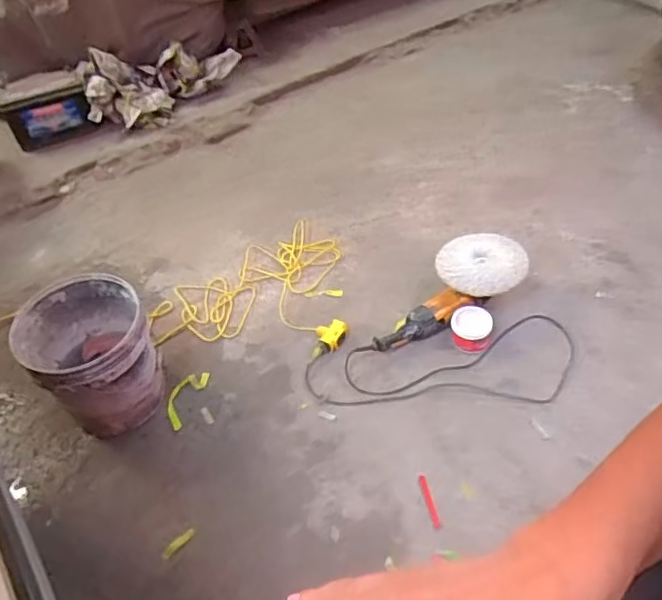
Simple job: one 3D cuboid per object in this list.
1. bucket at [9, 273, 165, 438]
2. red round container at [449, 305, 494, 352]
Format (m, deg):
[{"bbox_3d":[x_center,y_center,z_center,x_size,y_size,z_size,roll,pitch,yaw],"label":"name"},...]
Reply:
[{"bbox_3d":[-0.582,0.140,1.502,0.290,0.300,0.300,-31,53,-22],"label":"bucket"},{"bbox_3d":[0.379,0.079,1.647,0.109,0.084,0.114,11,49,14],"label":"red round container"}]

